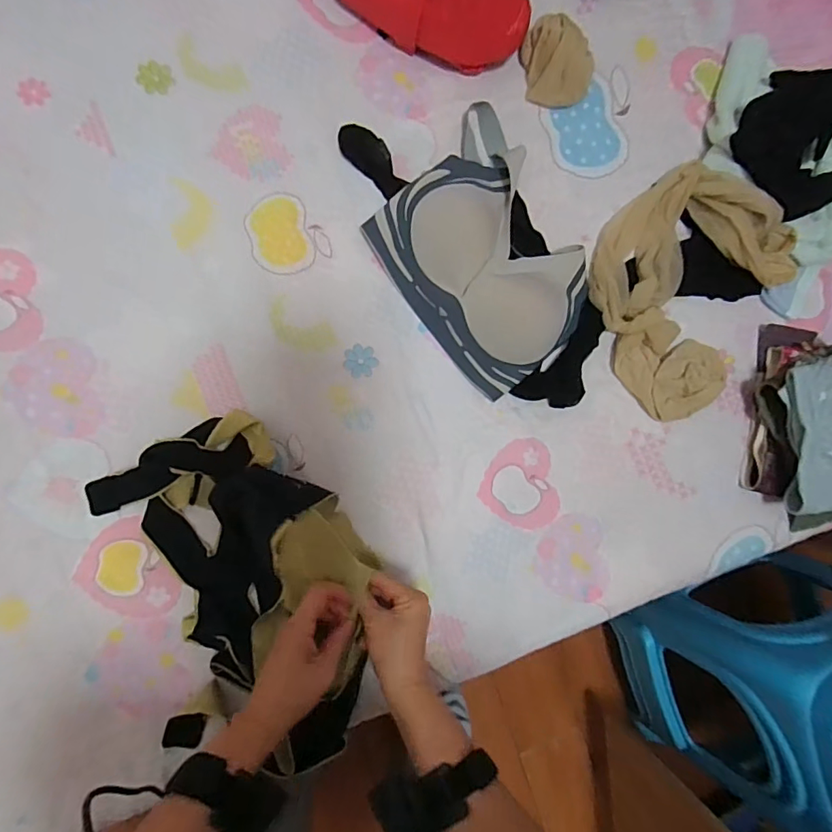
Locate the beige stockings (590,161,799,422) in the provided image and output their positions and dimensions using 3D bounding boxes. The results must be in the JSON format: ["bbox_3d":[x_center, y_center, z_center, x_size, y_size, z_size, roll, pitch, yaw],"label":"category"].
[{"bbox_3d":[0.318,-0.155,0.585,0.224,0.057,0.268,40,82,-4],"label":"beige stockings"}]

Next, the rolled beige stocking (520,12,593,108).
[{"bbox_3d":[0.167,-0.415,0.579,0.093,0.057,0.071,29,83,-6],"label":"rolled beige stocking"}]

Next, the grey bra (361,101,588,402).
[{"bbox_3d":[0.077,-0.188,0.562,0.211,0.042,0.294,-34,92,-9],"label":"grey bra"}]

